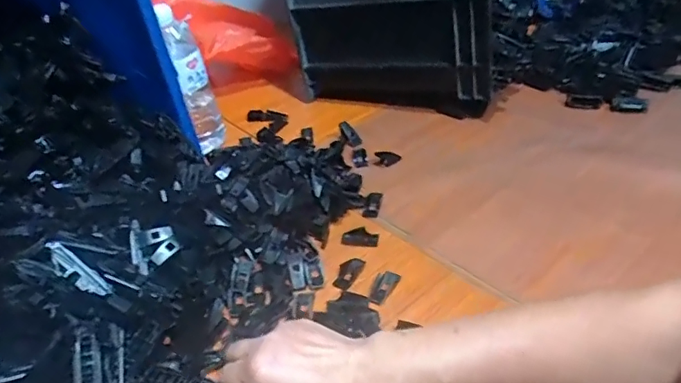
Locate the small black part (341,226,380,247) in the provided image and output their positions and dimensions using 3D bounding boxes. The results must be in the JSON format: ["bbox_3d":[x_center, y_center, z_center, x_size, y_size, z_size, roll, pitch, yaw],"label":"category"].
[{"bbox_3d":[0.024,0.052,0.579,0.043,0.006,0.025,9,40,20],"label":"small black part"}]

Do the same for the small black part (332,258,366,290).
[{"bbox_3d":[0.009,0.085,0.535,0.023,0.004,0.044,10,41,20],"label":"small black part"}]

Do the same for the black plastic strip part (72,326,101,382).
[{"bbox_3d":[-0.201,0.146,0.406,0.017,0.012,0.081,-14,61,-9],"label":"black plastic strip part"}]

